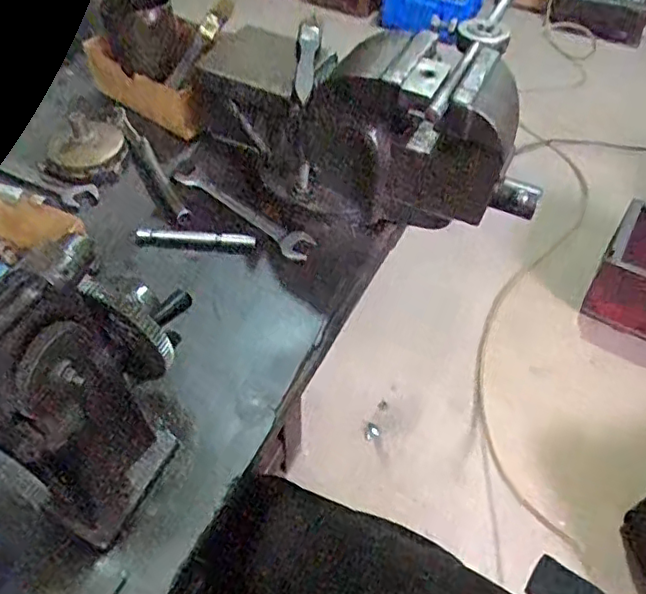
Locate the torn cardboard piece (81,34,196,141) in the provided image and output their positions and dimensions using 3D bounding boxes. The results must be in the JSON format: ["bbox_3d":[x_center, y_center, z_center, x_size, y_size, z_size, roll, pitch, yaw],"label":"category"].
[{"bbox_3d":[-0.197,-0.224,0.650,0.150,0.057,0.013,33,54,7],"label":"torn cardboard piece"}]

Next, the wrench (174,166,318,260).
[{"bbox_3d":[-0.076,-0.083,0.576,0.167,0.007,0.031,32,54,23],"label":"wrench"}]

